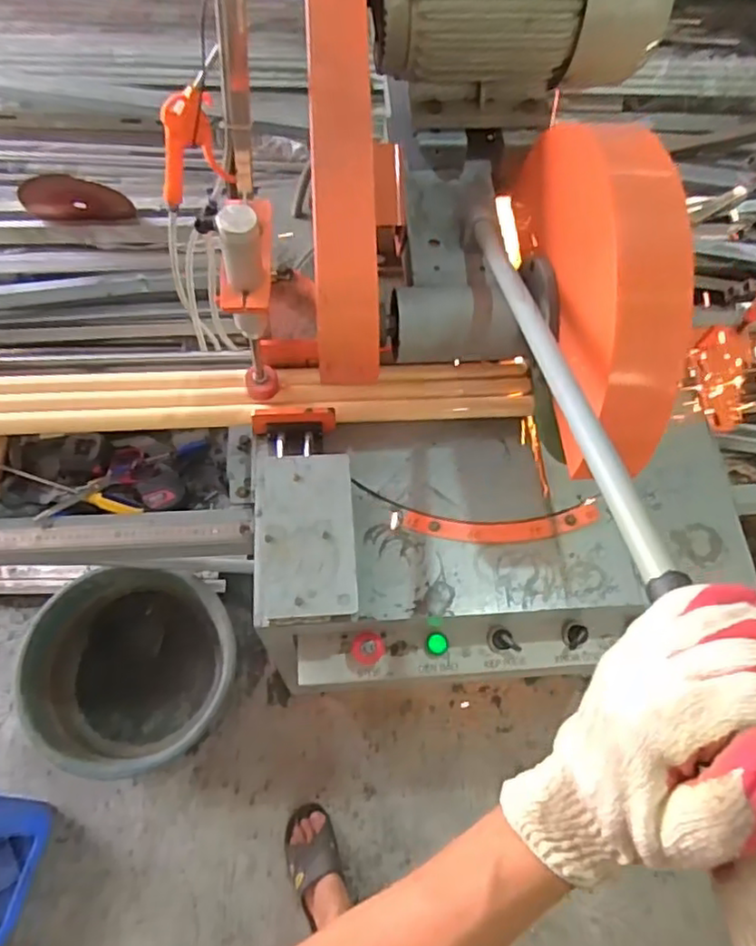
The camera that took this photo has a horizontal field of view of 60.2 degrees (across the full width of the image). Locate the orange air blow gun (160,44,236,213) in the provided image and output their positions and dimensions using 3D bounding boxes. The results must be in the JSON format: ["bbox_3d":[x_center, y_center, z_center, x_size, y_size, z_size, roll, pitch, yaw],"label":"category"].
[{"bbox_3d":[-0.196,-0.390,0.739,0.034,0.161,0.095,41,45,16],"label":"orange air blow gun"}]

